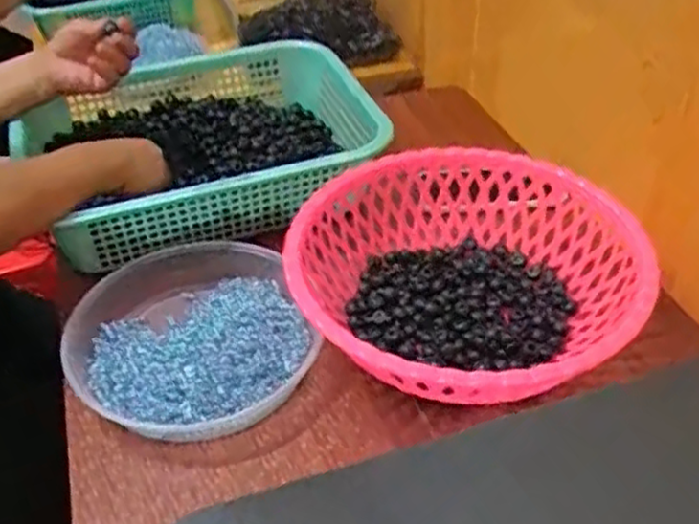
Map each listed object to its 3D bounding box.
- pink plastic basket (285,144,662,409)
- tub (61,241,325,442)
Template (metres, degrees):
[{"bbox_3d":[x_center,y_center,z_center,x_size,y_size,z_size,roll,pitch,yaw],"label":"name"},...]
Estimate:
[{"bbox_3d":[0.101,0.016,0.660,0.299,0.086,0.293,-4,41,-2],"label":"pink plastic basket"},{"bbox_3d":[-0.146,0.064,0.687,0.205,0.045,0.231,-15,42,-14],"label":"tub"}]

